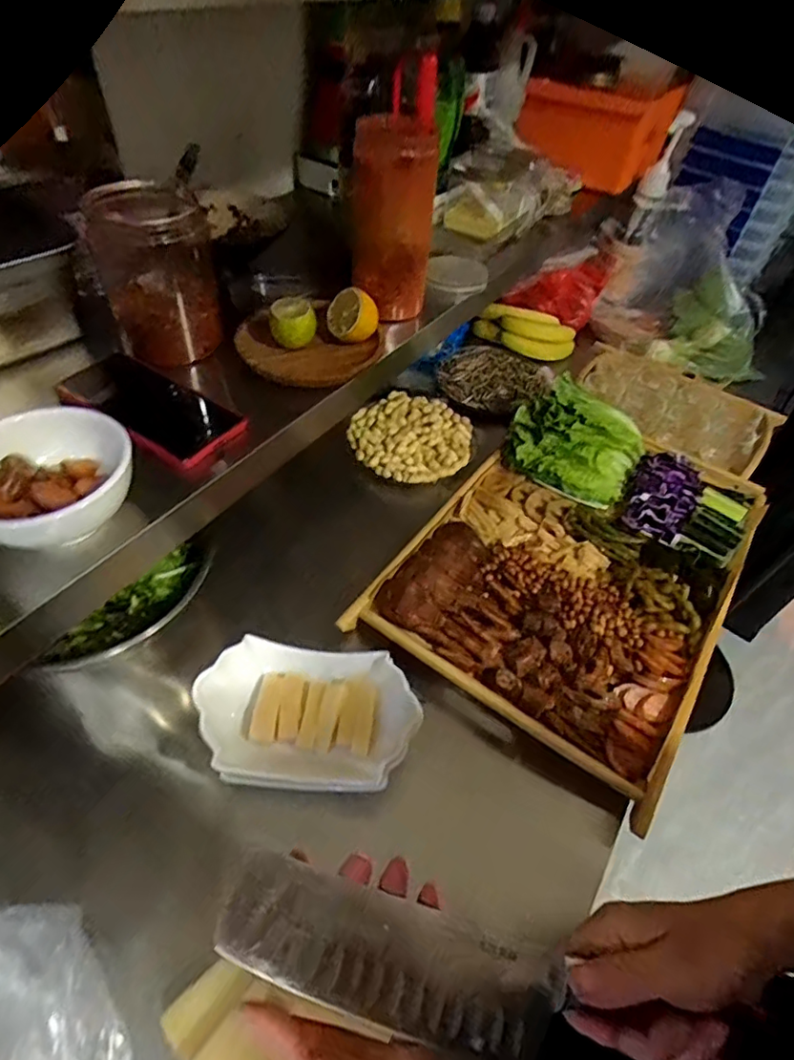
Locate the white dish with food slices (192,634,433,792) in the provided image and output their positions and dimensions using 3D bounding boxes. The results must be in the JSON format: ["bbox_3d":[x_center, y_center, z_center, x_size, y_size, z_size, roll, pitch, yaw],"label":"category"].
[{"bbox_3d":[-0.074,0.160,0.496,0.180,0.060,0.121,5,50,-2],"label":"white dish with food slices"}]

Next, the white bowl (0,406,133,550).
[{"bbox_3d":[-0.243,-0.038,0.386,0.110,0.050,0.110,3,50,-3],"label":"white bowl"}]

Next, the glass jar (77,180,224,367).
[{"bbox_3d":[-0.229,-0.245,0.535,0.103,0.136,0.109,-15,53,-18],"label":"glass jar"}]

